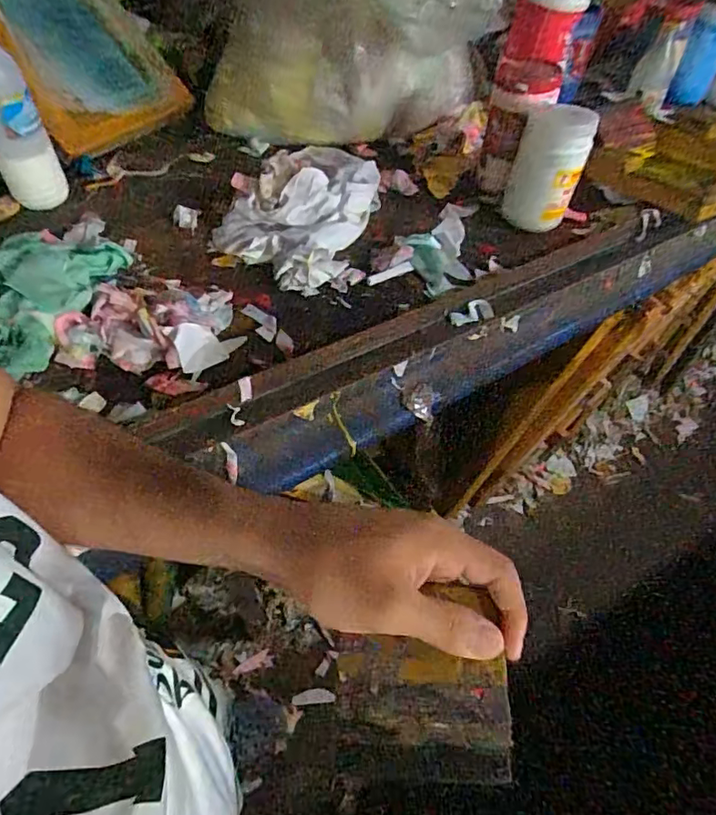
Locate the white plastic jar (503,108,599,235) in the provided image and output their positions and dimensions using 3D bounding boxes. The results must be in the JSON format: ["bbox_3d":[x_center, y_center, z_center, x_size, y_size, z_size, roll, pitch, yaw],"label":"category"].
[{"bbox_3d":[0.283,-0.363,0.794,0.095,0.162,0.097,17,54,11],"label":"white plastic jar"}]

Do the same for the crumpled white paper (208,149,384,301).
[{"bbox_3d":[-0.086,-0.325,0.809,0.208,0.070,0.373,13,53,8],"label":"crumpled white paper"}]

